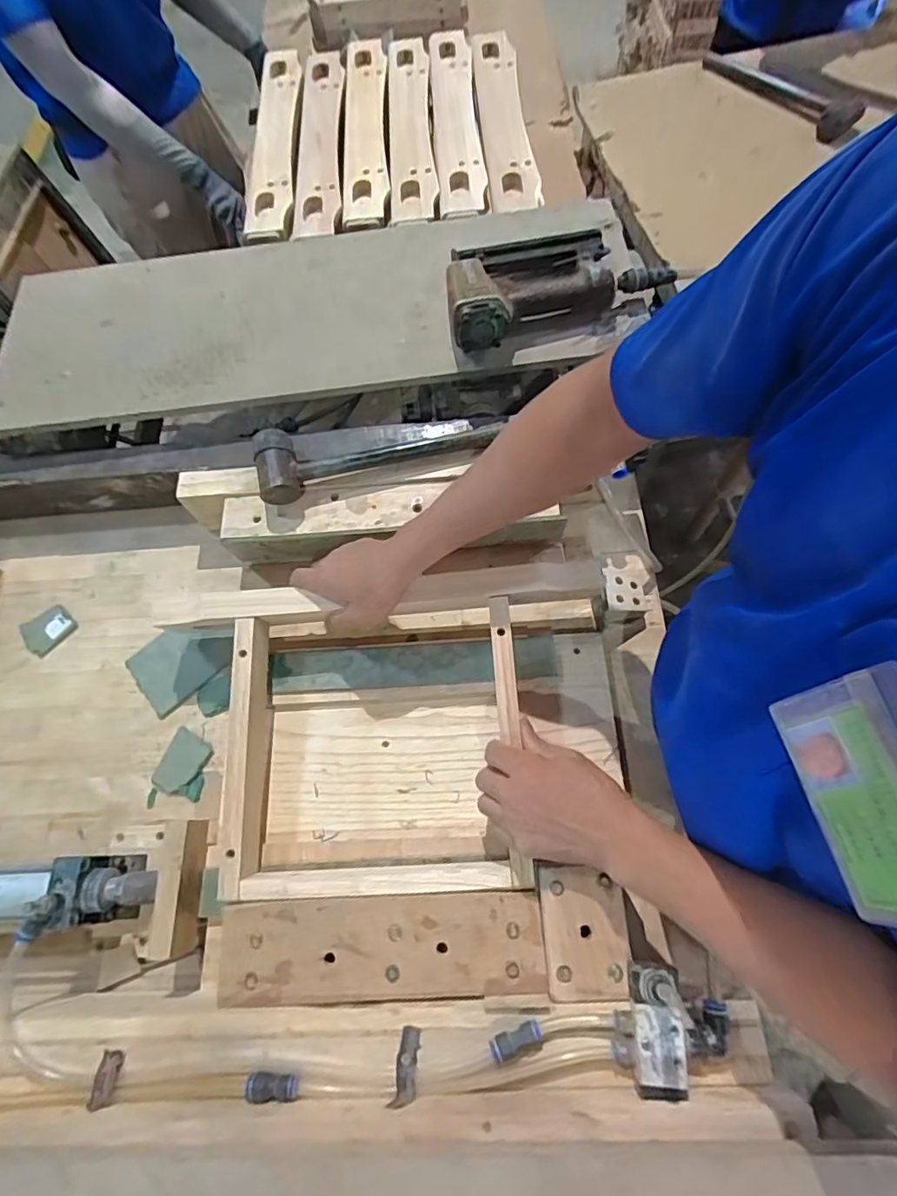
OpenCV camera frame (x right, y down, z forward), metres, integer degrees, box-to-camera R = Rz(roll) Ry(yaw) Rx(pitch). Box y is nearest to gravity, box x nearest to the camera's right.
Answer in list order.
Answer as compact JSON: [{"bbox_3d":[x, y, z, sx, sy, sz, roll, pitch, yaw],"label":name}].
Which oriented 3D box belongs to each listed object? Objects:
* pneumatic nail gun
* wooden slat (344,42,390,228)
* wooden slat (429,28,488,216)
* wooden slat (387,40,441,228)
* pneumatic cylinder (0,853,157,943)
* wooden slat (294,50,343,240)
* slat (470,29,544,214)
[{"bbox_3d":[0.121,-0.397,0.680,0.269,0.068,0.140,-18,67,-3],"label":"pneumatic nail gun"},{"bbox_3d":[-0.138,-0.783,0.908,0.069,0.030,0.499,-5,67,2],"label":"wooden slat"},{"bbox_3d":[0.010,-0.828,0.930,0.075,0.017,0.534,-4,67,2],"label":"wooden slat"},{"bbox_3d":[-0.064,-0.789,0.912,0.070,0.021,0.528,-5,67,2],"label":"wooden slat"},{"bbox_3d":[-0.423,0.293,0.542,0.278,0.095,0.067,-5,67,2],"label":"pneumatic cylinder"},{"bbox_3d":[-0.213,-0.757,0.904,0.070,0.028,0.517,-4,66,0],"label":"wooden slat"},{"bbox_3d":[0.090,-0.795,0.895,0.077,0.025,0.469,-5,67,2],"label":"slat"}]

